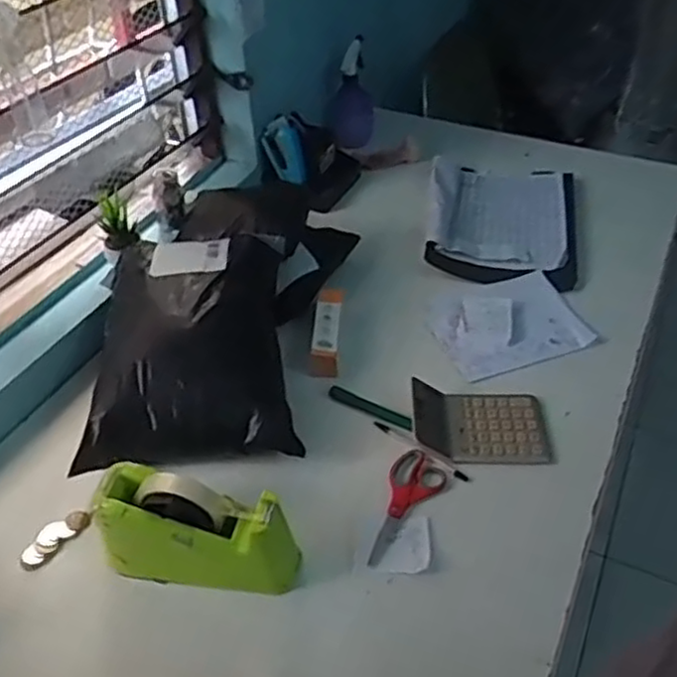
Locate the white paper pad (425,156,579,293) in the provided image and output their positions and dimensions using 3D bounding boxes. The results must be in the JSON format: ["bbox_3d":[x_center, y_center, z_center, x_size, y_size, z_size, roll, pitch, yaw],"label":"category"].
[{"bbox_3d":[0.275,-0.211,1.172,0.242,0.028,0.324,8,43,10],"label":"white paper pad"}]

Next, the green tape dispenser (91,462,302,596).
[{"bbox_3d":[-0.144,0.200,0.710,0.196,0.114,0.074,11,44,13],"label":"green tape dispenser"}]

